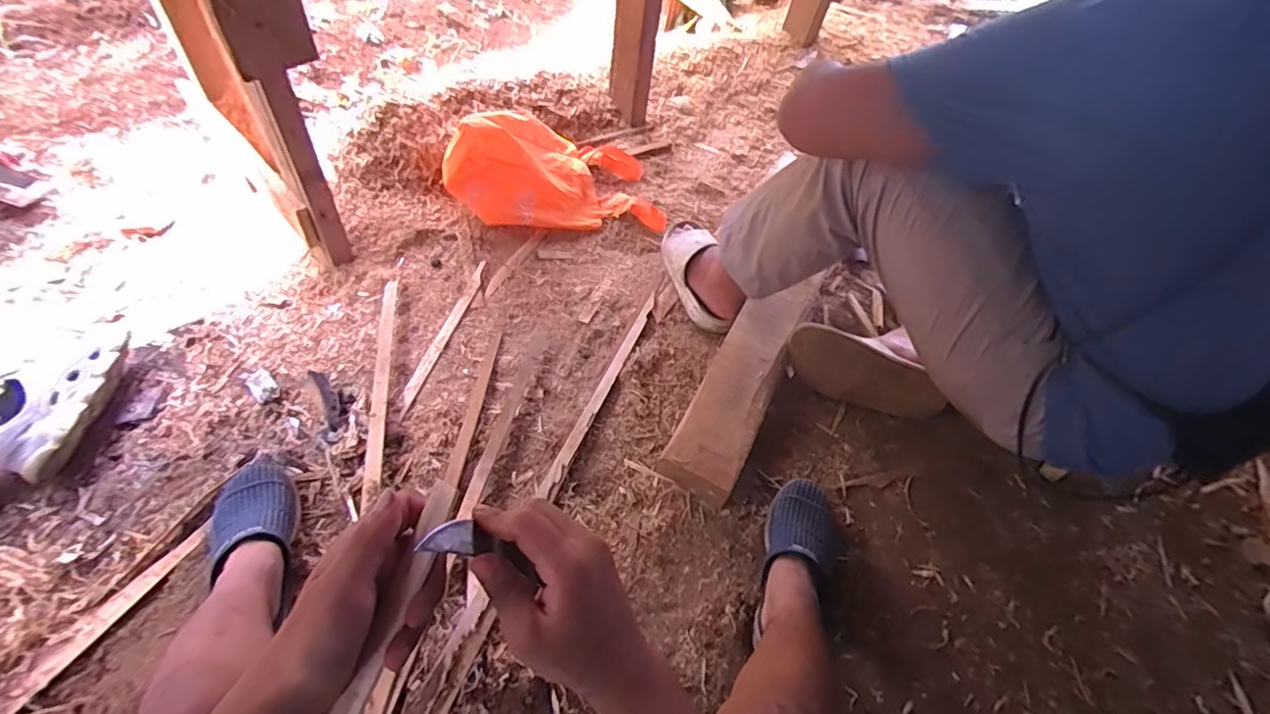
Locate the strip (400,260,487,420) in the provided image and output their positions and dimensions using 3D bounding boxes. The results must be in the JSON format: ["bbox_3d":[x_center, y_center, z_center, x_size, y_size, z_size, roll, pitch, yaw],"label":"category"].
[{"bbox_3d":[-0.357,-0.049,1.061,0.026,0.009,0.376,13,53,4],"label":"strip"}]

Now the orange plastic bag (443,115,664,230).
[{"bbox_3d":[-0.176,-0.466,1.270,0.453,0.210,0.282,-4,53,-9],"label":"orange plastic bag"}]

